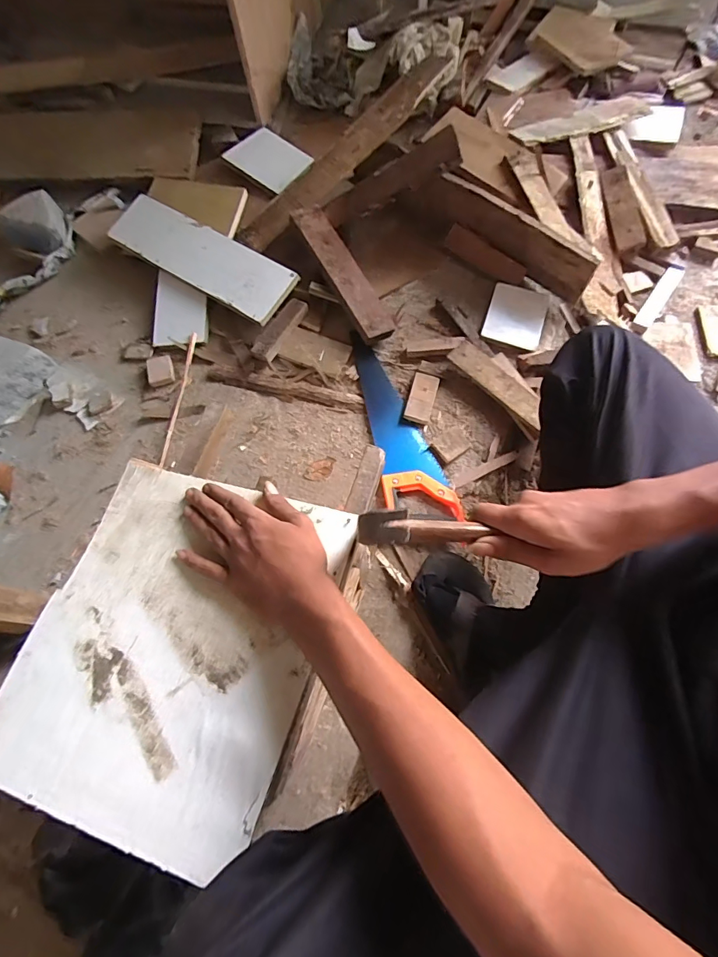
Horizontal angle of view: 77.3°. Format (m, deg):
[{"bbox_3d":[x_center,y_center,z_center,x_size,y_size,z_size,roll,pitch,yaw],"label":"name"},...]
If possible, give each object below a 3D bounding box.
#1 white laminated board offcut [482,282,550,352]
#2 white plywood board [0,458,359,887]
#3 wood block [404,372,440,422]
[{"bbox_3d":[0.295,-0.303,0.836,0.108,0.015,0.130,17,71,6],"label":"white laminated board offcut"},{"bbox_3d":[-0.172,0.146,0.415,0.258,0.008,0.304,15,68,10],"label":"white plywood board"},{"bbox_3d":[0.111,-0.142,0.789,0.044,0.016,0.089,16,71,5],"label":"wood block"}]

